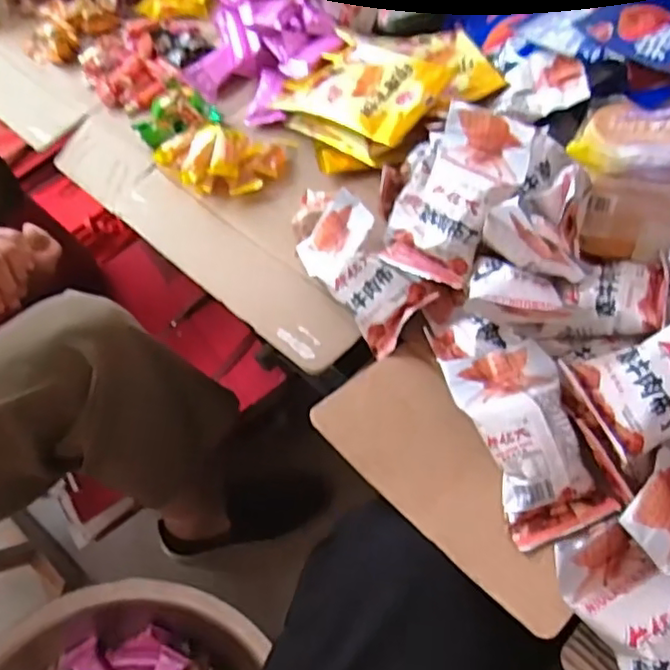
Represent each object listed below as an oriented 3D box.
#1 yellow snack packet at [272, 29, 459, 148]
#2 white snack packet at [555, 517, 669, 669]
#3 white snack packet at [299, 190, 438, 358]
[{"bbox_3d":[0.029,-0.253,0.641,0.109,0.057,0.182,-39,61,-21],"label":"yellow snack packet"},{"bbox_3d":[0.187,0.171,0.381,0.071,0.056,0.112,-24,56,-12],"label":"white snack packet"},{"bbox_3d":[0.023,-0.057,0.548,0.082,0.036,0.141,-48,52,13],"label":"white snack packet"}]

